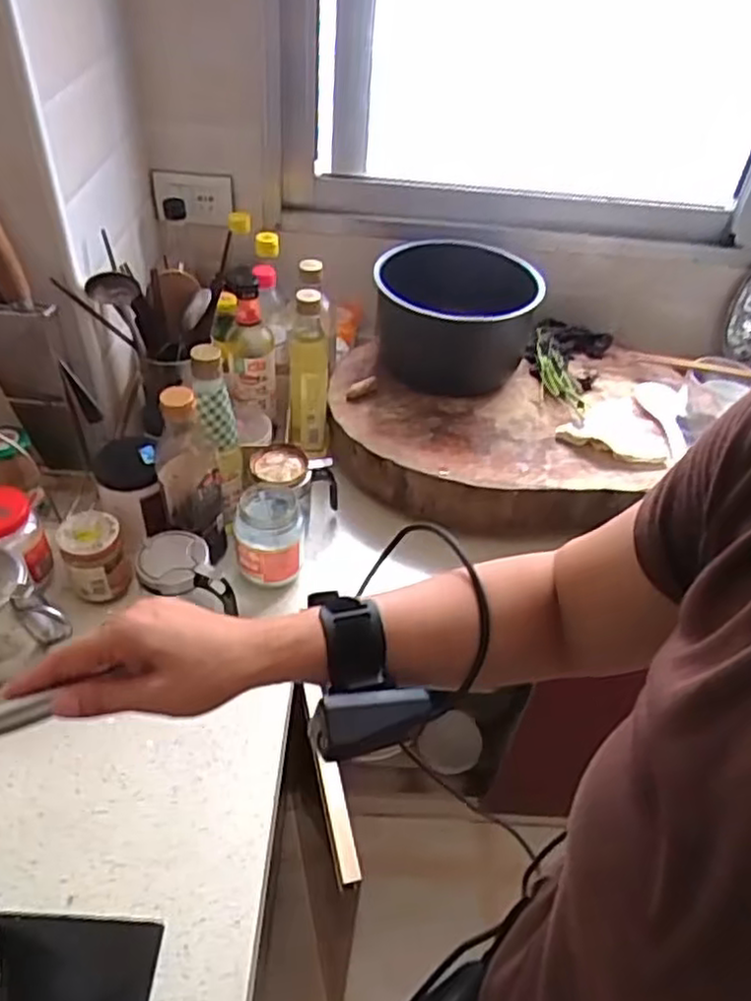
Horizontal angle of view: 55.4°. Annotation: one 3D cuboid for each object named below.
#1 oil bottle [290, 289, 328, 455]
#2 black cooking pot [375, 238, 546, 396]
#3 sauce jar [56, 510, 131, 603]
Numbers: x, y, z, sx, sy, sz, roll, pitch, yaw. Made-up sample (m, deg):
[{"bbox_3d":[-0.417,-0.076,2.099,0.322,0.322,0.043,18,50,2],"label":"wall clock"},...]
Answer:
[{"bbox_3d":[-0.090,-0.174,0.976,0.052,0.240,0.055,1,43,-6],"label":"oil bottle"},{"bbox_3d":[0.117,-0.274,1.042,0.223,0.135,0.240,3,42,-3],"label":"black cooking pot"},{"bbox_3d":[-0.321,0.064,0.816,0.063,0.084,0.060,3,42,-3],"label":"sauce jar"}]

